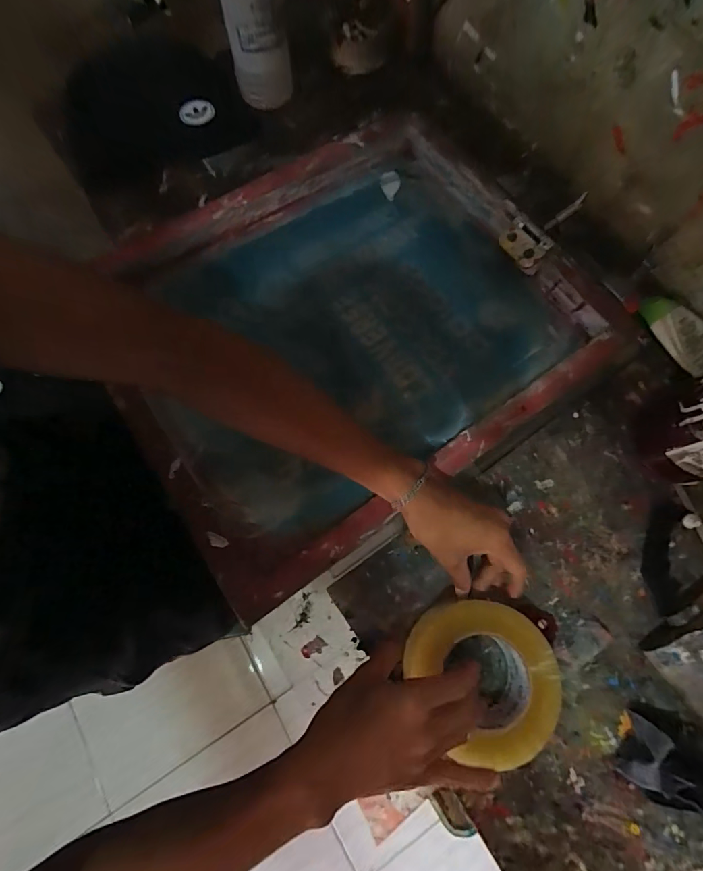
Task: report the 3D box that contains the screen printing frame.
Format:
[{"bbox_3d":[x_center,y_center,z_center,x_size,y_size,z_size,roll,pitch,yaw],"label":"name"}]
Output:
[{"bbox_3d":[-0.012,-0.149,0.506,0.548,0.046,0.483,-33,77,-10],"label":"screen printing frame"}]

